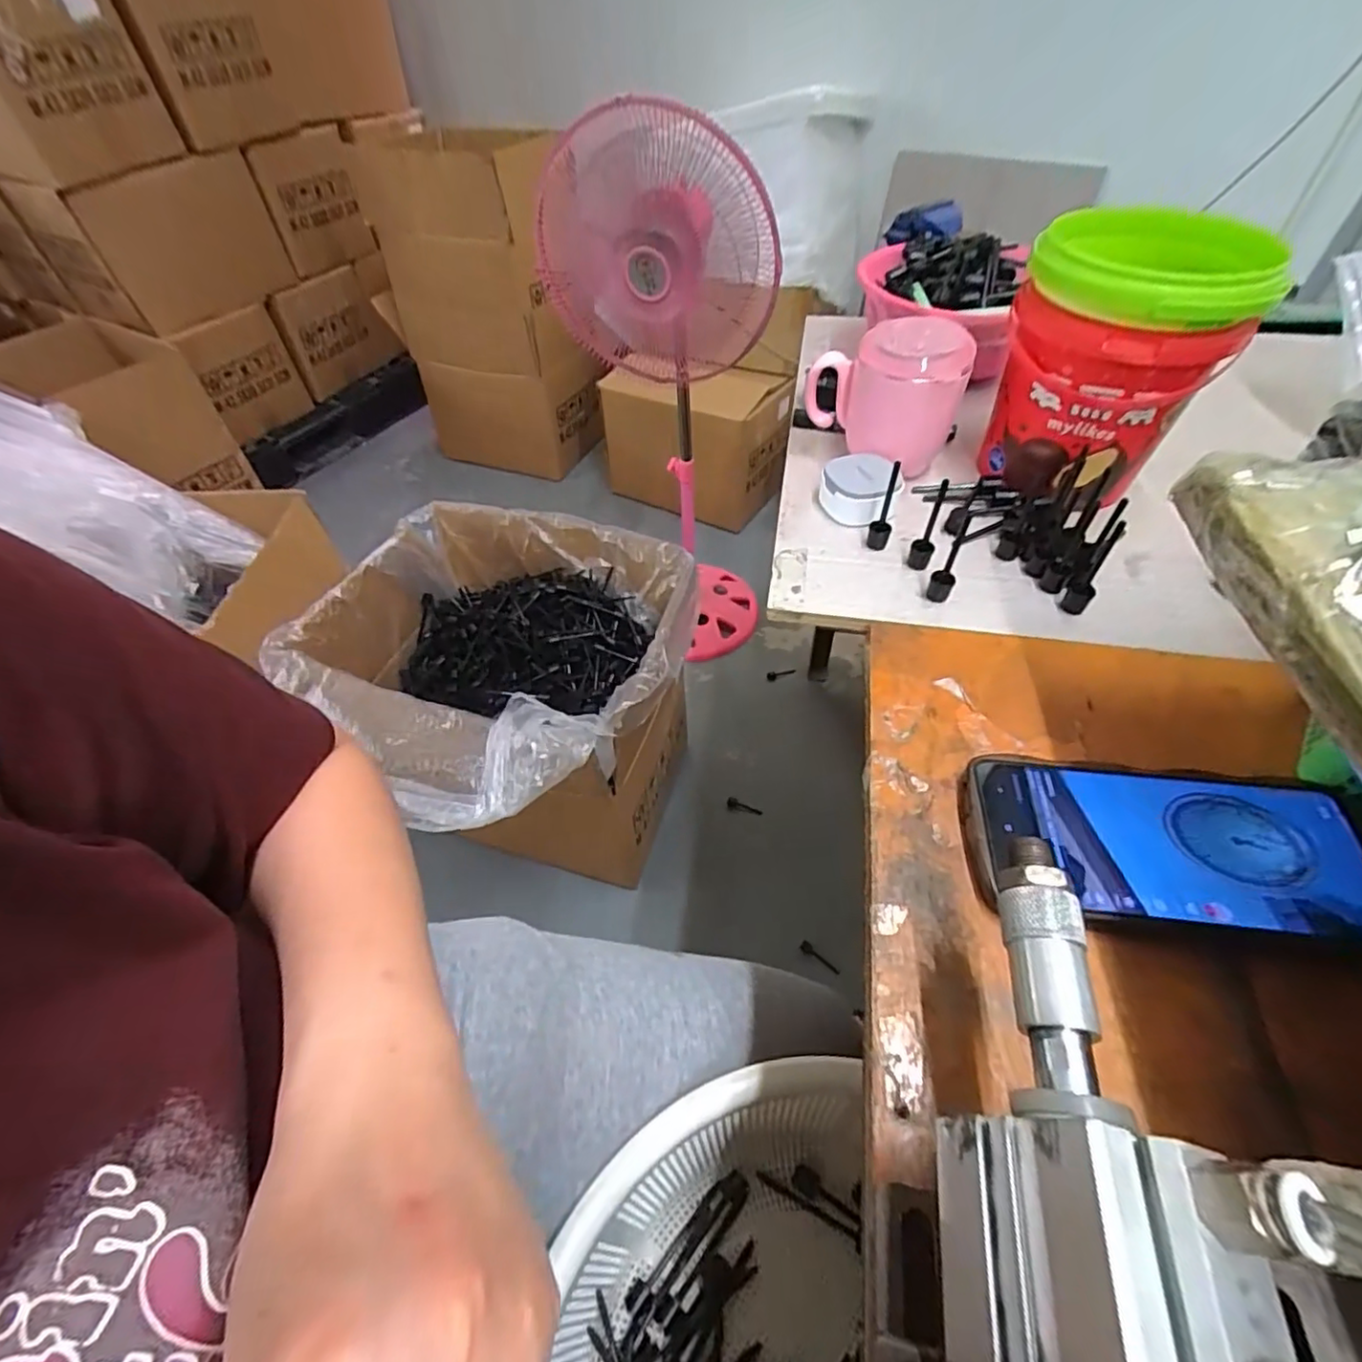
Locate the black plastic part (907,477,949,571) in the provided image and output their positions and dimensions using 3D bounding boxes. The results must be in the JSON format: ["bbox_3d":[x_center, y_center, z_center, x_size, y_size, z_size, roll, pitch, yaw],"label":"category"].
[{"bbox_3d":[0.161,-0.099,0.397,0.014,0.058,0.014,19,54,17],"label":"black plastic part"}]

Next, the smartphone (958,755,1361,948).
[{"bbox_3d":[0.214,0.073,0.276,0.161,0.013,0.074,6,51,8],"label":"smartphone"}]

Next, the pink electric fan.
[{"bbox_3d":[-0.020,-0.482,1.125,0.333,0.878,0.427,-8,51,-5],"label":"pink electric fan"}]

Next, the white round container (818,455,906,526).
[{"bbox_3d":[0.130,-0.141,0.447,0.055,0.036,0.053,-1,50,1],"label":"white round container"}]

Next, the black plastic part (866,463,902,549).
[{"bbox_3d":[0.138,-0.117,0.412,0.015,0.063,0.011,16,53,15],"label":"black plastic part"}]

